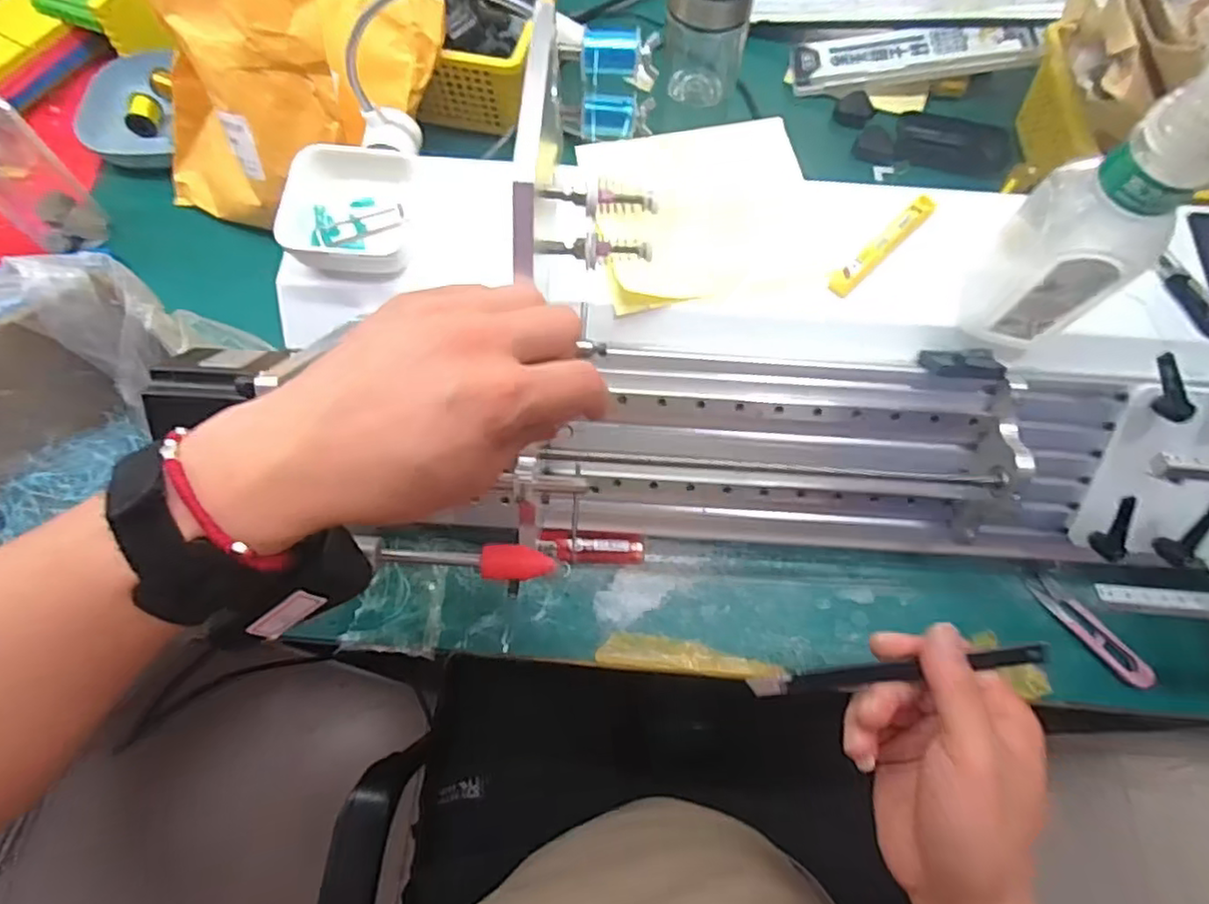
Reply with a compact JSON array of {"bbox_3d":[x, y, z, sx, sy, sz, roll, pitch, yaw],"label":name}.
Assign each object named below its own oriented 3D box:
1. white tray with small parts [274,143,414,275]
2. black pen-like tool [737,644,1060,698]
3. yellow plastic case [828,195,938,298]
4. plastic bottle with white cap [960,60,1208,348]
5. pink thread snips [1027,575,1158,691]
[{"bbox_3d":[-0.164,-0.158,0.419,0.078,0.035,0.076,-1,67,-2],"label":"white tray with small parts"},{"bbox_3d":[0.151,0.115,0.340,0.149,0.013,0.010,-7,67,3],"label":"black pen-like tool"},{"bbox_3d":[0.187,-0.137,0.431,0.099,0.014,0.015,-40,73,-17],"label":"yellow plastic case"},{"bbox_3d":[0.257,-0.130,0.320,0.063,0.206,0.056,41,71,15],"label":"plastic bottle with white cap"},{"bbox_3d":[0.352,0.128,0.469,0.021,0.008,0.095,-35,72,-15],"label":"pink thread snips"}]

